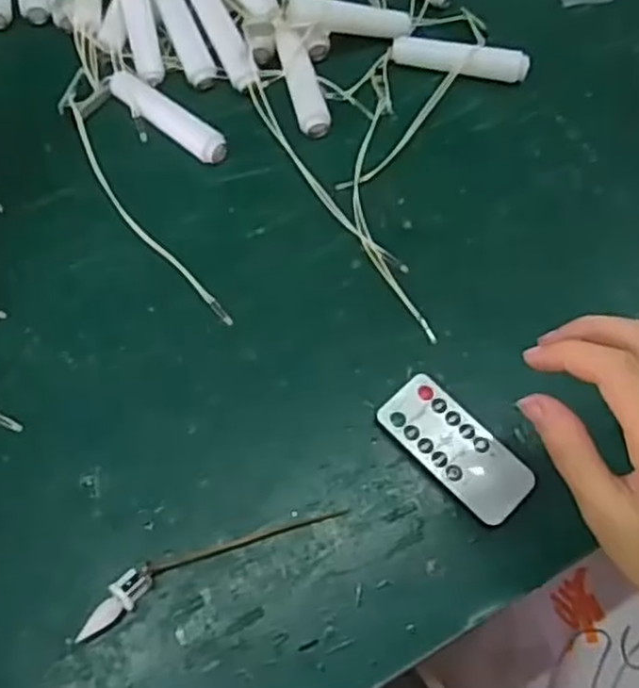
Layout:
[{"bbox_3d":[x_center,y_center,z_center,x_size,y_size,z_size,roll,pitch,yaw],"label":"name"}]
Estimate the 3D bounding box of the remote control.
[{"bbox_3d":[0.071,0.054,0.387,0.037,0.011,0.085,-40,73,-18],"label":"remote control"}]

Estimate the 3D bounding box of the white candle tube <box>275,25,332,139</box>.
[{"bbox_3d":[-0.010,-0.169,0.475,0.020,0.023,0.075,-13,67,-8],"label":"white candle tube"}]

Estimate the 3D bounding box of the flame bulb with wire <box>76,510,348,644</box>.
[{"bbox_3d":[-0.053,0.104,0.361,0.135,0.011,0.020,-24,69,-12],"label":"flame bulb with wire"}]

